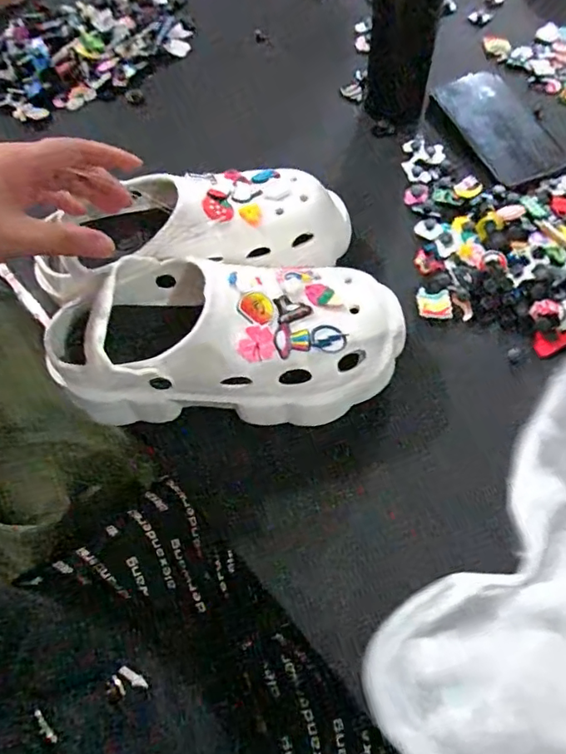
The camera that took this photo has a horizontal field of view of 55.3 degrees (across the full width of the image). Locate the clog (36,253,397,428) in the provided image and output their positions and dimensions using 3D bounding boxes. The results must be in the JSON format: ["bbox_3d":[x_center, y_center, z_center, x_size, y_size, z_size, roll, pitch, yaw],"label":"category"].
[{"bbox_3d":[-0.044,-0.027,0.410,0.261,0.104,0.111,1,63,5],"label":"clog"}]

